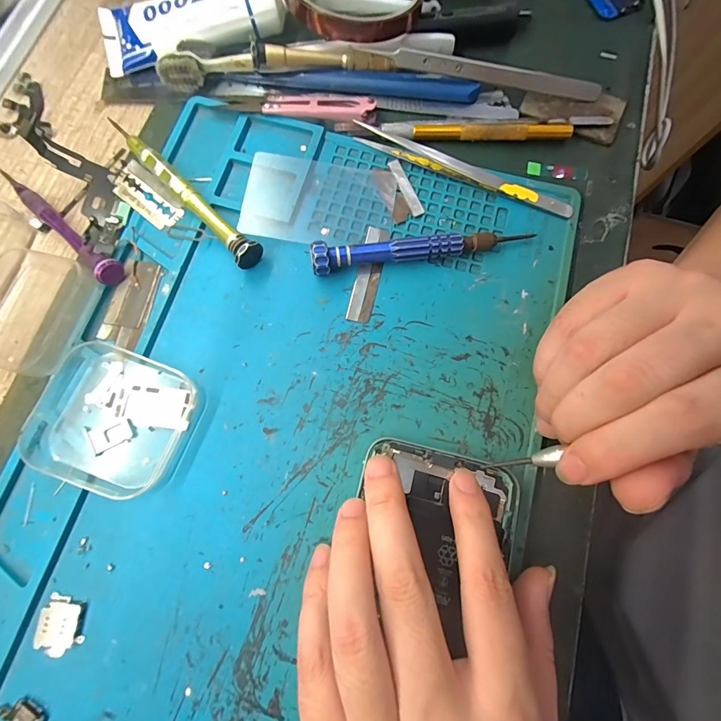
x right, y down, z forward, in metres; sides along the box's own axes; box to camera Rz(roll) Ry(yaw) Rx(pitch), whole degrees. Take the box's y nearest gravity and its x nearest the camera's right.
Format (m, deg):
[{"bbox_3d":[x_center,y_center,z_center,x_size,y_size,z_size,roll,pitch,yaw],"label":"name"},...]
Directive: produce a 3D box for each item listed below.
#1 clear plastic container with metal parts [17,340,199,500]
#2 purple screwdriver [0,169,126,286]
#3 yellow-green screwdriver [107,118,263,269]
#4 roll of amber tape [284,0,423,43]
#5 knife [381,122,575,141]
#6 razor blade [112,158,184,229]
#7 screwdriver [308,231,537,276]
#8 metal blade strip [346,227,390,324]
[{"bbox_3d":[-0.124,0.027,0.176,0.072,0.018,0.064,19,77,4],"label":"clear plastic container with metal parts"},{"bbox_3d":[-0.174,-0.079,0.203,0.114,0.017,0.013,39,79,8],"label":"purple screwdriver"},{"bbox_3d":[-0.098,-0.095,0.205,0.015,0.017,0.116,-42,80,-10],"label":"yellow-green screwdriver"},{"bbox_3d":[-0.005,-0.237,0.230,0.084,0.014,0.070,-9,77,-3],"label":"roll of amber tape"},{"bbox_3d":[0.072,-0.141,0.222,0.113,0.005,0.010,0,76,-1],"label":"knife"},{"bbox_3d":[-0.122,-0.095,0.208,0.043,0.004,0.022,39,85,0],"label":"razor blade"},{"bbox_3d":[0.034,-0.062,0.198,0.119,0.018,0.014,-10,77,-3],"label":"screwdriver"},{"bbox_3d":[0.005,-0.049,0.202,0.013,0.004,0.057,13,77,3],"label":"metal blade strip"}]

